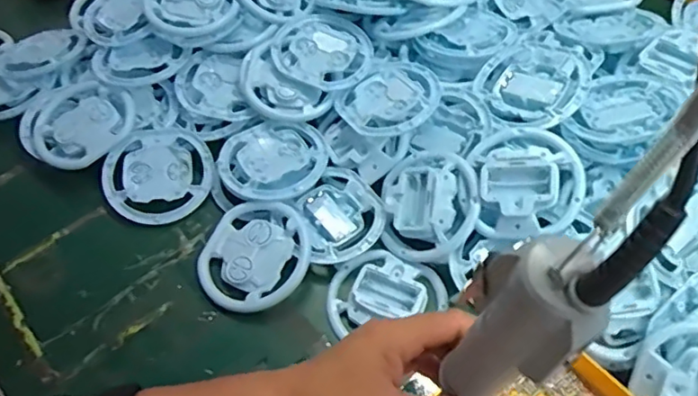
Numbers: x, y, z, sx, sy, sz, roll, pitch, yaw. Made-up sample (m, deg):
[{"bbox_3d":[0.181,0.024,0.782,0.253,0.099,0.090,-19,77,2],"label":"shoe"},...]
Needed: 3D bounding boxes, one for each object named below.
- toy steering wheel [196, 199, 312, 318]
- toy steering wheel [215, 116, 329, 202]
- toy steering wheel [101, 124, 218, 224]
[{"bbox_3d":[-0.086,0.053,0.536,0.100,0.026,0.110,-1,54,1],"label":"toy steering wheel"},{"bbox_3d":[-0.079,-0.038,0.585,0.105,0.022,0.103,-1,54,1],"label":"toy steering wheel"},{"bbox_3d":[-0.195,-0.028,0.595,0.104,0.028,0.112,-1,54,1],"label":"toy steering wheel"}]

